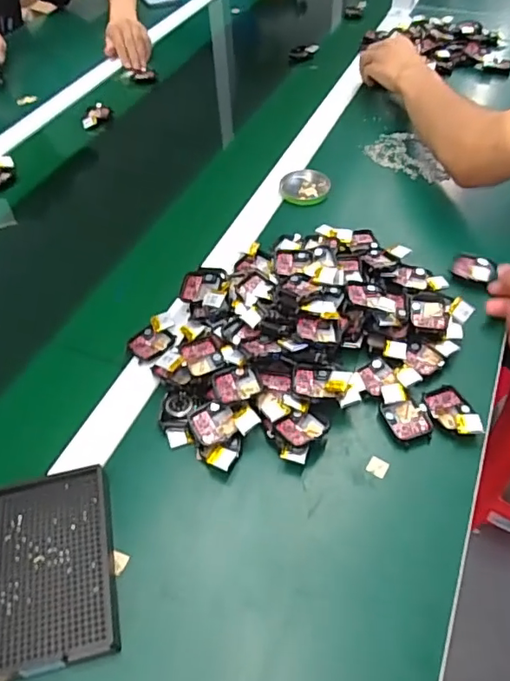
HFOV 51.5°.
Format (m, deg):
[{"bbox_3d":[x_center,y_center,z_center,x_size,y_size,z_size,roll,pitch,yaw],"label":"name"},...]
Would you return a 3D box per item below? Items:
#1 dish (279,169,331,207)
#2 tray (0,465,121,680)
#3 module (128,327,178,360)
[{"bbox_3d":[0.066,-0.207,0.710,0.063,0.017,0.055,23,55,21],"label":"dish"},{"bbox_3d":[-0.154,0.168,0.398,0.091,0.024,0.139,-12,50,-7],"label":"tray"},{"bbox_3d":[-0.106,0.002,0.540,0.038,0.007,0.041,29,57,24],"label":"module"}]

